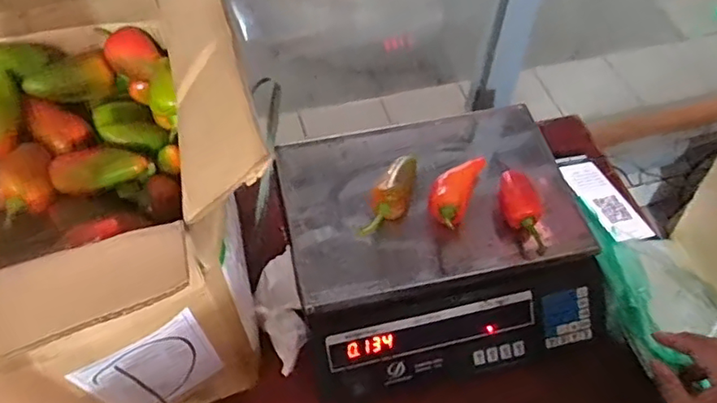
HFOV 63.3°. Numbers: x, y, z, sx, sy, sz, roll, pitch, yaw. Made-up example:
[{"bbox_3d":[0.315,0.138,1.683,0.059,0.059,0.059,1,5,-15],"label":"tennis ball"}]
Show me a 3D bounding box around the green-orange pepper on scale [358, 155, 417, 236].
[{"bbox_3d":[0.040,-0.010,0.667,0.039,0.032,0.109,18,56,10],"label":"green-orange pepper on scale"}]

